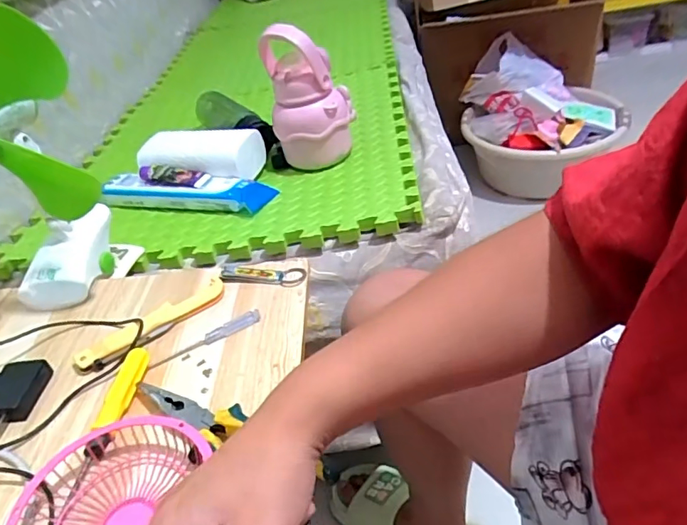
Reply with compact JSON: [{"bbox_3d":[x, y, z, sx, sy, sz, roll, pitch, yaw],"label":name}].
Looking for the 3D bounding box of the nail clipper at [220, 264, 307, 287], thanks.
[{"bbox_3d":[-0.088,0.011,0.546,0.095,0.015,0.027,-1,40,14],"label":"nail clipper"}]

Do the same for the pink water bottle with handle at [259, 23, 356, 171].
[{"bbox_3d":[-0.052,-0.251,0.762,0.123,0.197,0.106,-12,39,1],"label":"pink water bottle with handle"}]

